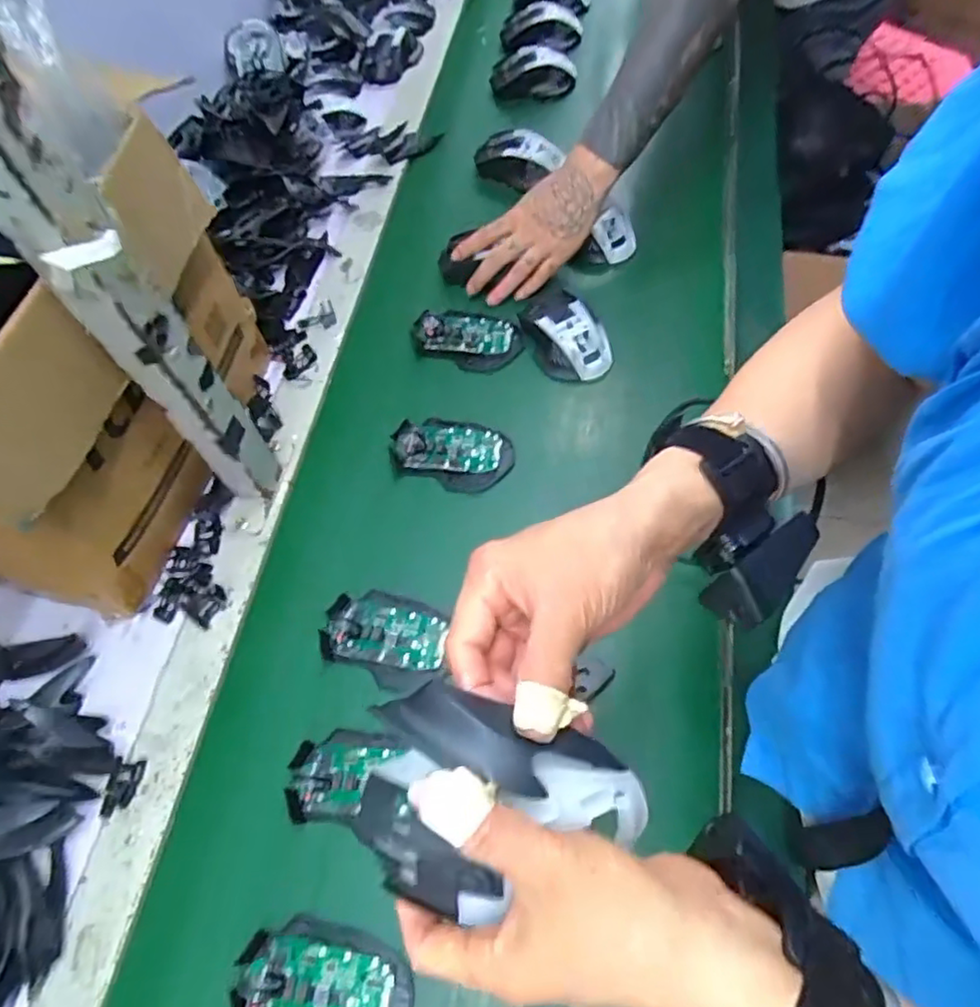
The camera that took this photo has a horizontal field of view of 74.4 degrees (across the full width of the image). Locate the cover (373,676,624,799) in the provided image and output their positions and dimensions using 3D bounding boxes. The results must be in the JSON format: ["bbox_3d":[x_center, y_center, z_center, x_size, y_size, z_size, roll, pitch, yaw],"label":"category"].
[{"bbox_3d":[0.003,0.095,0.259,0.098,0.016,0.032,14,64,4],"label":"cover"}]

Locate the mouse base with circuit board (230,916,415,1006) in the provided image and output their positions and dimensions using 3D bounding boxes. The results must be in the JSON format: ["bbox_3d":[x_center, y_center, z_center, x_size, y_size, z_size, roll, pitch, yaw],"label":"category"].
[{"bbox_3d":[-0.111,0.322,0.423,0.114,0.029,0.071,12,64,10],"label":"mouse base with circuit board"}]

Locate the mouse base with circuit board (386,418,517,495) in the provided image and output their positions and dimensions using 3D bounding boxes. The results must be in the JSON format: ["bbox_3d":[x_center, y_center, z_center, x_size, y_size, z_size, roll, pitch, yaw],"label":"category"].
[{"bbox_3d":[-0.036,-0.050,0.617,0.115,0.030,0.067,9,64,8],"label":"mouse base with circuit board"}]

